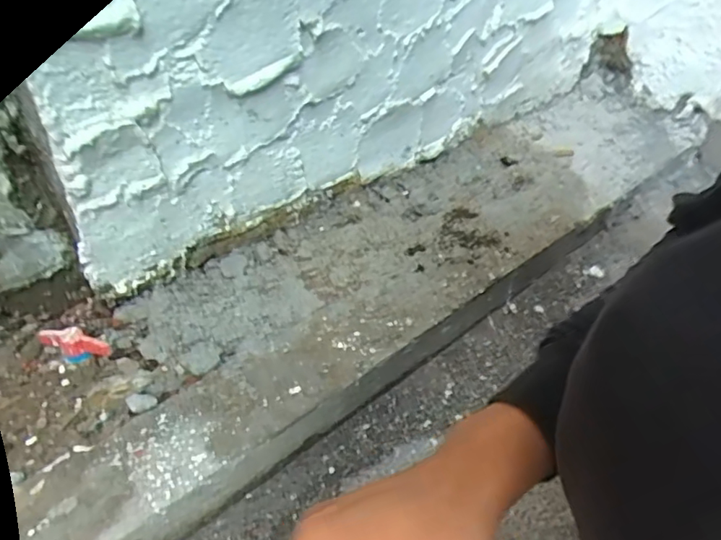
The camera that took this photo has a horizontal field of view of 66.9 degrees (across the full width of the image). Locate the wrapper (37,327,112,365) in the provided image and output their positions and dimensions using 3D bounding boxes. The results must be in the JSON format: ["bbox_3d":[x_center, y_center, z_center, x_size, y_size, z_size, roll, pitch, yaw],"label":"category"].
[{"bbox_3d":[-0.274,0.072,0.519,0.068,0.029,0.021,2,38,-3],"label":"wrapper"}]

